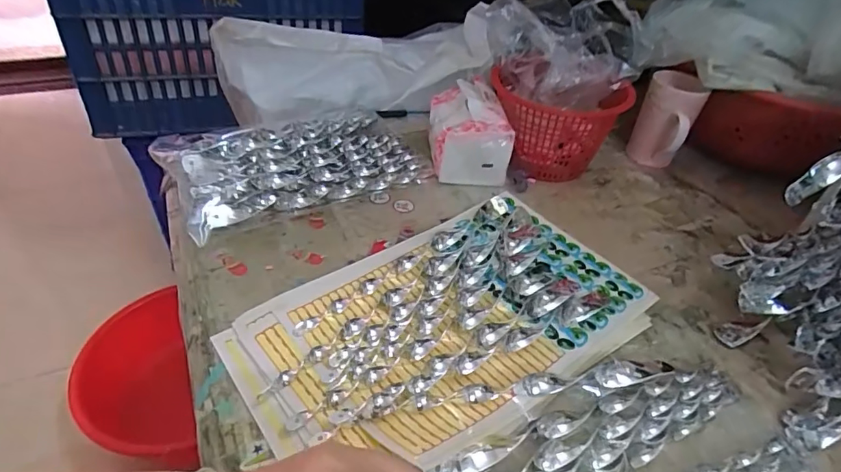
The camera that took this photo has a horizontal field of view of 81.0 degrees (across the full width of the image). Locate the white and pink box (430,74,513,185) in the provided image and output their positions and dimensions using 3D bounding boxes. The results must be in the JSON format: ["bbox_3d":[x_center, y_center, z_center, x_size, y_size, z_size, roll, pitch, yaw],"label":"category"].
[{"bbox_3d":[0.064,-0.151,0.685,0.107,0.089,0.141,2,41,-4],"label":"white and pink box"}]

